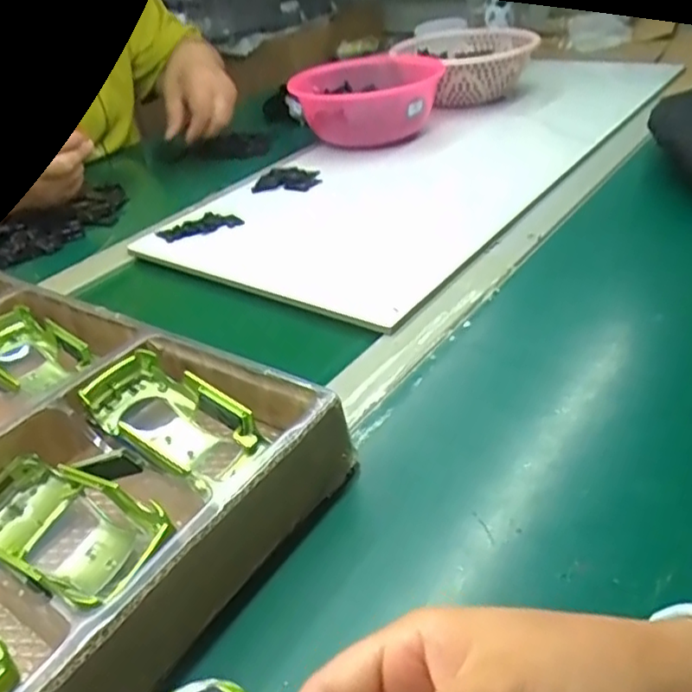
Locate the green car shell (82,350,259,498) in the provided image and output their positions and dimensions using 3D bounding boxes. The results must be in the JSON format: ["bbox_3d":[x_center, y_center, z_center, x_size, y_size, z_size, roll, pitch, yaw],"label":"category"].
[{"bbox_3d":[-0.108,0.045,0.387,0.103,0.047,0.059,35,53,12],"label":"green car shell"}]

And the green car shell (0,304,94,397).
[{"bbox_3d":[-0.231,0.010,0.469,0.099,0.035,0.059,19,42,33],"label":"green car shell"}]

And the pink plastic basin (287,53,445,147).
[{"bbox_3d":[0.029,-0.307,0.838,0.180,0.081,0.182,-4,35,6],"label":"pink plastic basin"}]

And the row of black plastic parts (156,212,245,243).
[{"bbox_3d":[-0.151,-0.124,0.678,0.083,0.013,0.027,-16,35,-12],"label":"row of black plastic parts"}]

